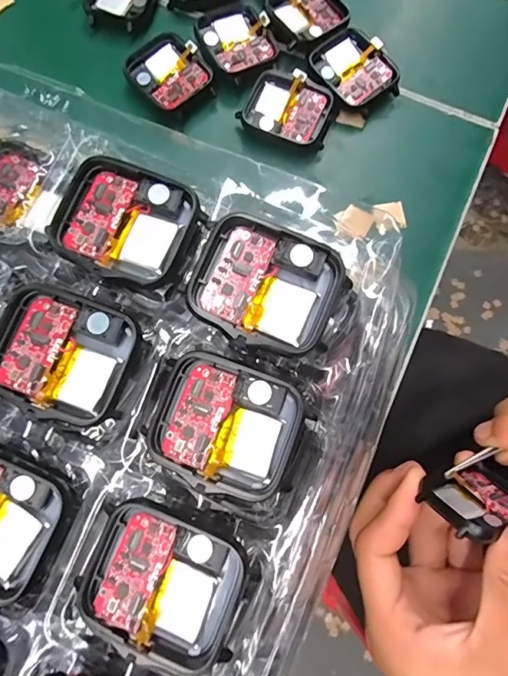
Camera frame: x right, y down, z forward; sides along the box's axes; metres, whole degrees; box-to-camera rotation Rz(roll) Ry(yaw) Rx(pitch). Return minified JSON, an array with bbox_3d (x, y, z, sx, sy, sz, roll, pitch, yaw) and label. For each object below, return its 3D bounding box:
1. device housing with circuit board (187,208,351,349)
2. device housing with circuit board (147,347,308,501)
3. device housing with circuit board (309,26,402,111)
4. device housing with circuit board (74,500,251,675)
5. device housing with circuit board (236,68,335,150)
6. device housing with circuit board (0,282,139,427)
[{"bbox_3d":[0.004,-0.016,0.137,0.044,0.008,0.038,27,78,7],"label":"device housing with circuit board"},{"bbox_3d":[-0.009,0.027,0.134,0.044,0.007,0.039,27,78,7],"label":"device housing with circuit board"},{"bbox_3d":[0.052,-0.146,0.236,0.036,0.011,0.046,-33,79,-7],"label":"device housing with circuit board"},{"bbox_3d":[-0.026,0.070,0.126,0.045,0.008,0.037,26,78,7],"label":"device housing with circuit board"},{"bbox_3d":[0.018,-0.121,0.229,0.044,0.008,0.037,20,78,5],"label":"device housing with circuit board"},{"bbox_3d":[-0.062,0.005,0.138,0.044,0.006,0.039,20,77,6],"label":"device housing with circuit board"}]

